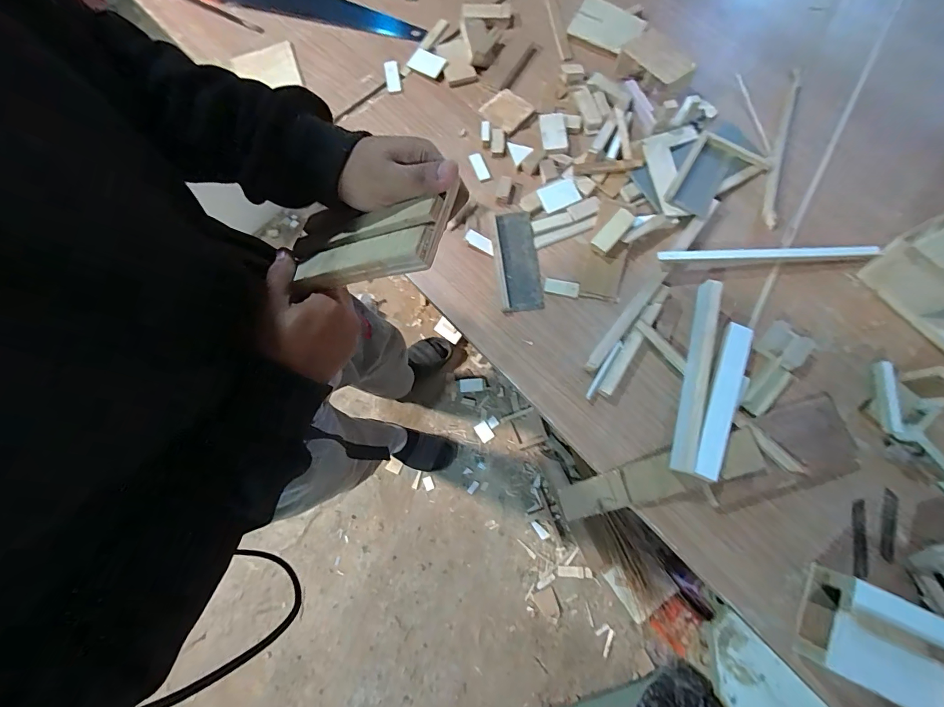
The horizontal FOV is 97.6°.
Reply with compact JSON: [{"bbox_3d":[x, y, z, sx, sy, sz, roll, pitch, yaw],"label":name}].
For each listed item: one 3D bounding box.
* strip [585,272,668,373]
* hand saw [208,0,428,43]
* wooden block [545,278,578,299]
[{"bbox_3d":[0.236,-0.051,0.635,0.020,0.020,0.195,38,80,11],"label":"strip"},{"bbox_3d":[-0.338,-0.722,0.838,0.520,0.026,0.113,17,76,7],"label":"hand saw"},{"bbox_3d":[0.144,-0.105,0.661,0.054,0.006,0.024,13,76,6],"label":"wooden block"}]

